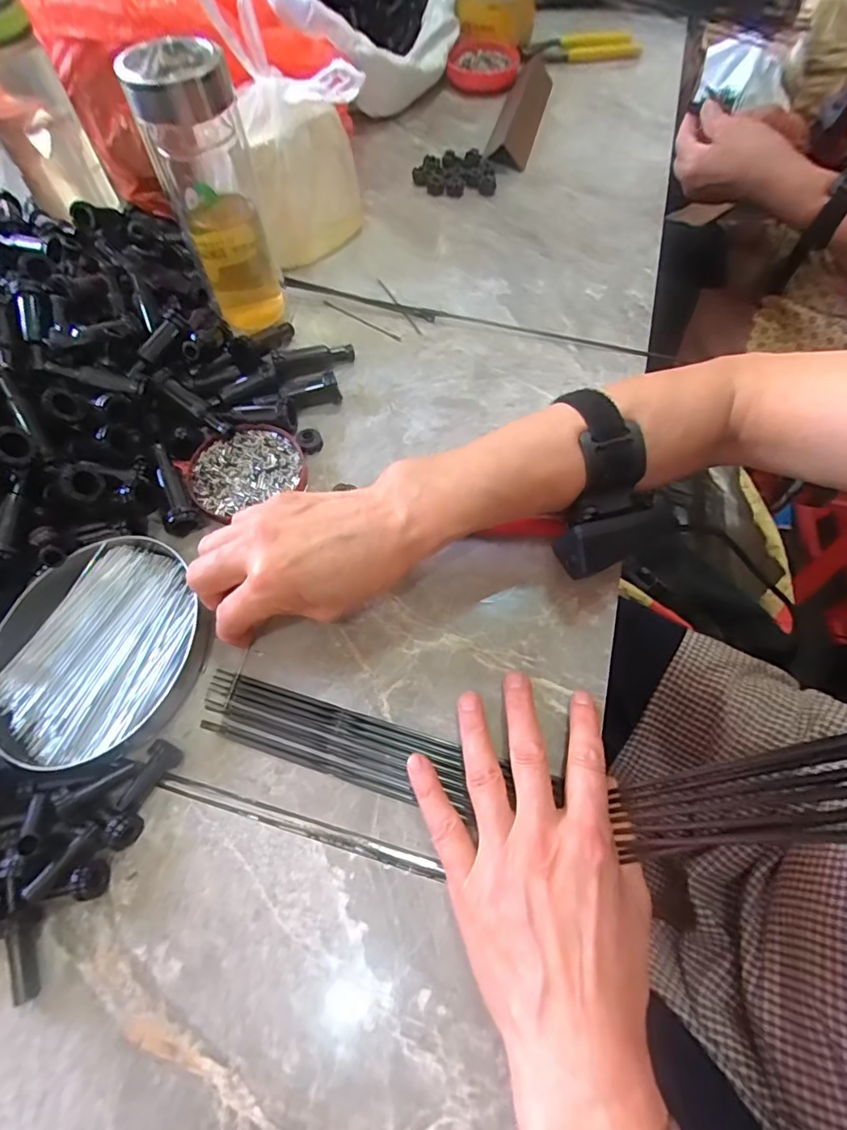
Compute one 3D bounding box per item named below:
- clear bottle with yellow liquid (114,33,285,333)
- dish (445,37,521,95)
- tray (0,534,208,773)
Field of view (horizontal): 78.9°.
[{"bbox_3d":[-0.151,-0.269,0.379,0.064,0.168,0.069,10,64,4],"label":"clear bottle with yellow liquid"},{"bbox_3d":[0.079,-0.654,0.678,0.088,0.036,0.091,2,64,-3],"label":"dish"},{"bbox_3d":[-0.192,0.046,0.303,0.107,0.022,0.135,16,64,7],"label":"tray"}]

